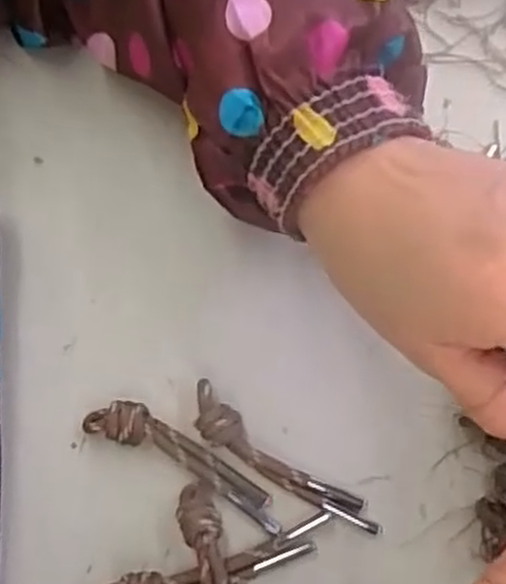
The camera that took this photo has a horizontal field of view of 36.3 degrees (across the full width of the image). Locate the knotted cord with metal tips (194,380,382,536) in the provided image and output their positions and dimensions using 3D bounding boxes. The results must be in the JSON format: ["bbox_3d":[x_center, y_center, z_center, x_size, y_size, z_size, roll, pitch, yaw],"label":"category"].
[{"bbox_3d":[0.013,0.066,0.300,0.087,0.012,0.017,30,77,10],"label":"knotted cord with metal tips"}]

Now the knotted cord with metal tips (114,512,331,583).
[{"bbox_3d":[-0.011,0.104,0.285,0.086,0.020,0.017,-16,74,-2],"label":"knotted cord with metal tips"}]

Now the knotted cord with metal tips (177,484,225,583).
[{"bbox_3d":[-0.014,0.115,0.283,0.015,0.017,0.087,-11,73,-1],"label":"knotted cord with metal tips"}]

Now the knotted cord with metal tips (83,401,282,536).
[{"bbox_3d":[-0.025,0.067,0.301,0.084,0.011,0.018,30,77,10],"label":"knotted cord with metal tips"}]

